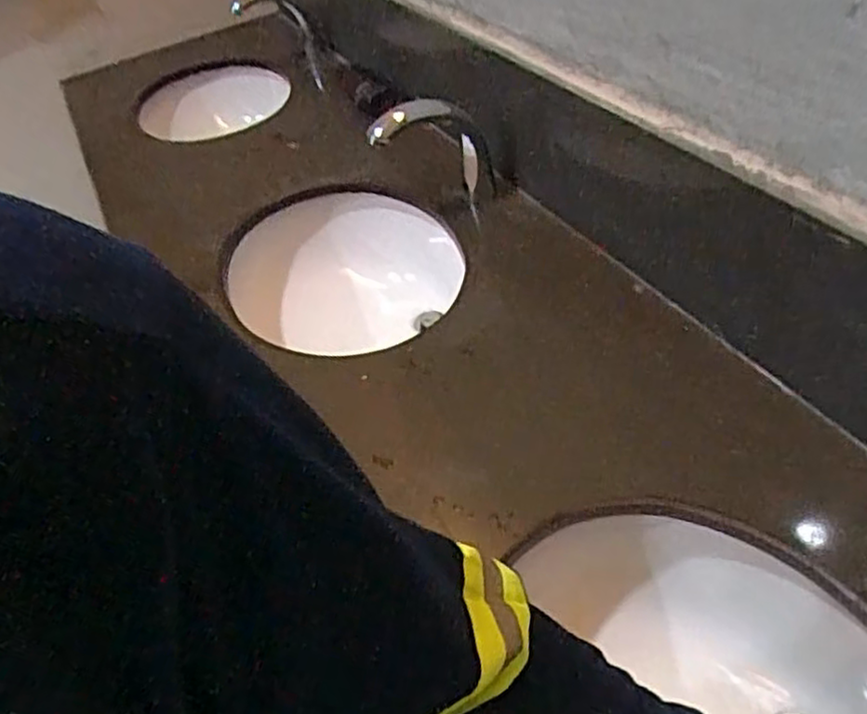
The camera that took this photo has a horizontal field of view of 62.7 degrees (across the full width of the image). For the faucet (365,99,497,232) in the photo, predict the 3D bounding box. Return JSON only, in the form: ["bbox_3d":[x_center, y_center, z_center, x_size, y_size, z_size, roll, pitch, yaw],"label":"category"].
[{"bbox_3d":[0.002,-0.271,1.021,0.169,0.197,0.052,-7,47,0],"label":"faucet"}]

